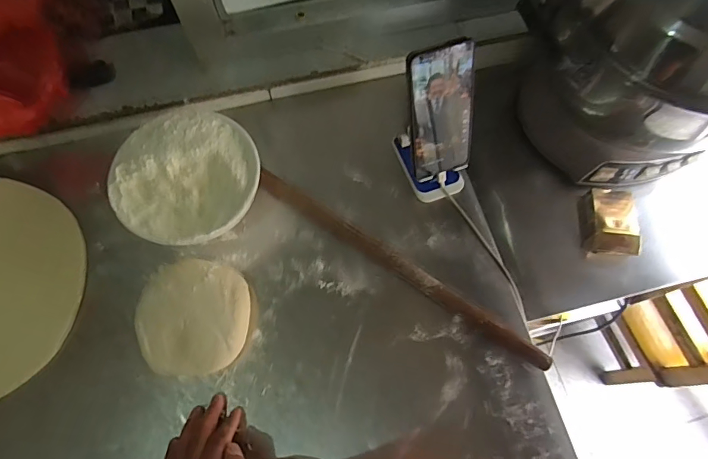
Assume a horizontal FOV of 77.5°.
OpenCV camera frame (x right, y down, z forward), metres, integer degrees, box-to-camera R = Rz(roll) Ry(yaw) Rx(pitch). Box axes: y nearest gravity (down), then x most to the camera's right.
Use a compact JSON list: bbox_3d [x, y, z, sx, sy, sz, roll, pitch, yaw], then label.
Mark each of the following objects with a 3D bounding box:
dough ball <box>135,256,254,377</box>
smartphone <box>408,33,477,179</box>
[{"bbox_3d":[-0.191,0.106,0.530,0.124,0.051,0.131,0,69,1],"label":"dough ball"},{"bbox_3d":[0.102,-0.135,0.516,0.076,0.165,0.016,-17,44,-6],"label":"smartphone"}]

